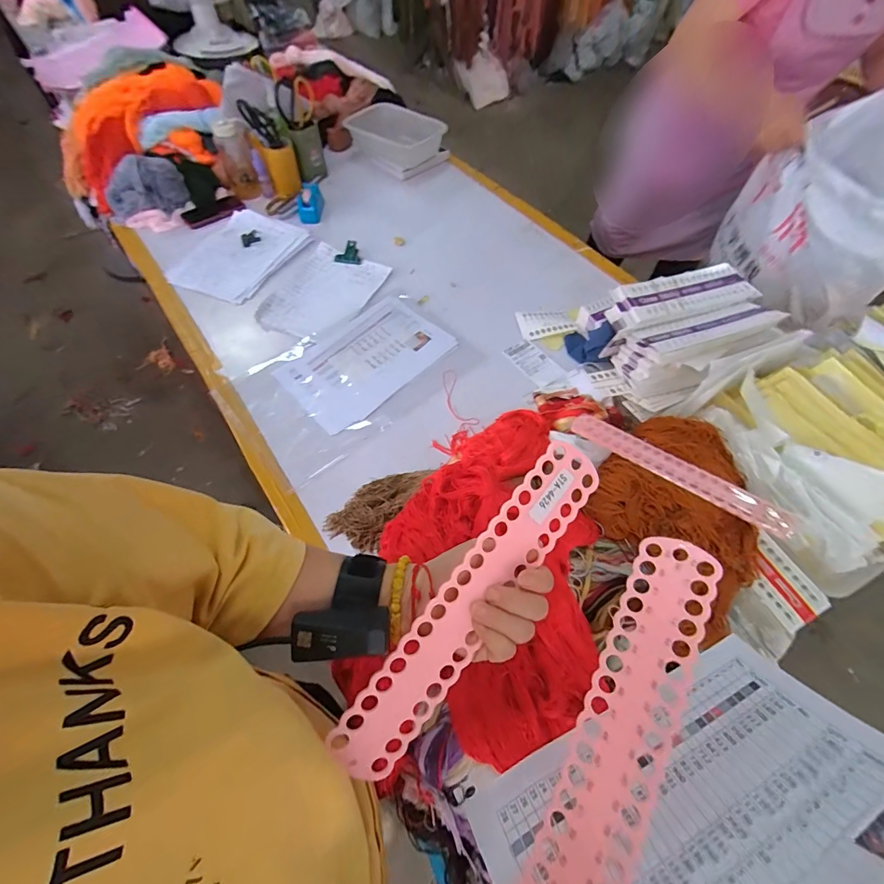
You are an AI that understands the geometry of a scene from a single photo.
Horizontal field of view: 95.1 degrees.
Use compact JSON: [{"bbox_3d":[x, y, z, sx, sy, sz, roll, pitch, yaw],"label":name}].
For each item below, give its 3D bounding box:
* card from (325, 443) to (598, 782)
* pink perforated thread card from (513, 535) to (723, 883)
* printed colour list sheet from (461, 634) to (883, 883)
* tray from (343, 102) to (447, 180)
[{"bbox_3d":[0.026,0.123,0.316,0.056,0.006,0.287,42,80,-12],"label":"card"},{"bbox_3d":[0.131,0.209,0.293,0.058,0.011,0.293,17,71,38],"label":"pink perforated thread card"},{"bbox_3d":[0.180,0.260,0.271,0.299,0.206,0.053,-27,100,-11],"label":"printed colour list sheet"},{"bbox_3d":[-0.144,-0.951,1.269,0.271,0.096,0.183,38,66,20],"label":"tray"}]

